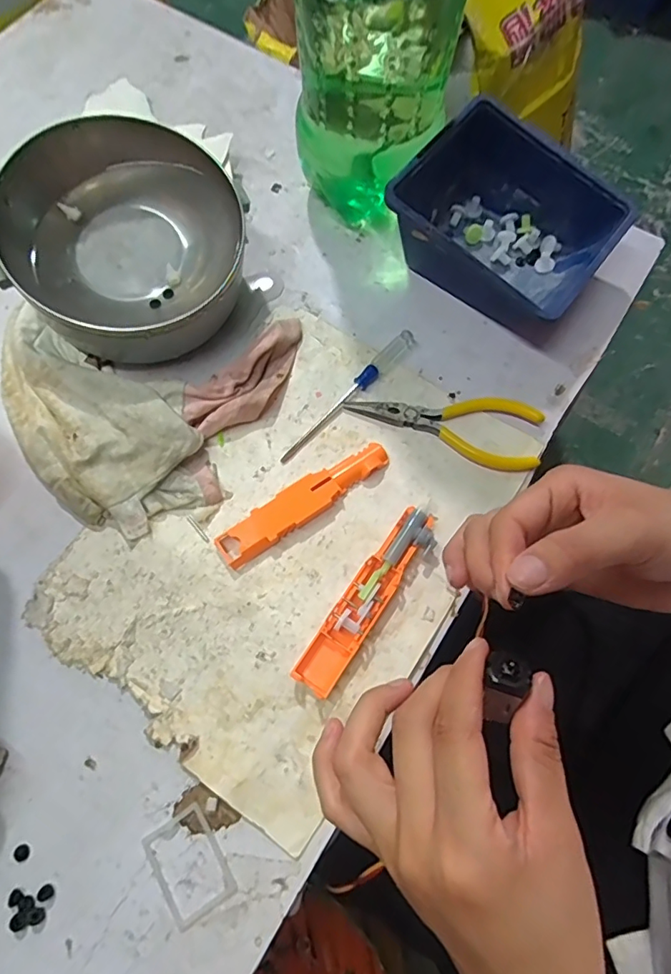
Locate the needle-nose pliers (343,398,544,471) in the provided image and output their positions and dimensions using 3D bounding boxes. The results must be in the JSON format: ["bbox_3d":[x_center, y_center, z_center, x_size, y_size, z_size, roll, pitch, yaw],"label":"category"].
[{"bbox_3d":[0.071,-0.043,0.347,0.126,0.010,0.047,13,72,5],"label":"needle-nose pliers"}]

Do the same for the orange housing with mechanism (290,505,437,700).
[{"bbox_3d":[0.020,0.063,0.303,0.025,0.013,0.119,36,76,11],"label":"orange housing with mechanism"}]

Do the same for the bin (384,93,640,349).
[{"bbox_3d":[0.119,-0.182,0.373,0.136,0.068,0.115,35,75,11],"label":"bin"}]

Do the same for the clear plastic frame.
[{"bbox_3d":[-0.073,0.189,0.260,0.032,0.004,0.046,-32,74,-9],"label":"clear plastic frame"}]

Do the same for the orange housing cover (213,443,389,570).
[{"bbox_3d":[-0.018,0.008,0.325,0.119,0.011,0.024,-35,75,-13],"label":"orange housing cover"}]

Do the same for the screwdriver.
[{"bbox_3d":[0.008,-0.065,0.353,0.012,0.010,0.129,43,77,13],"label":"screwdriver"}]

